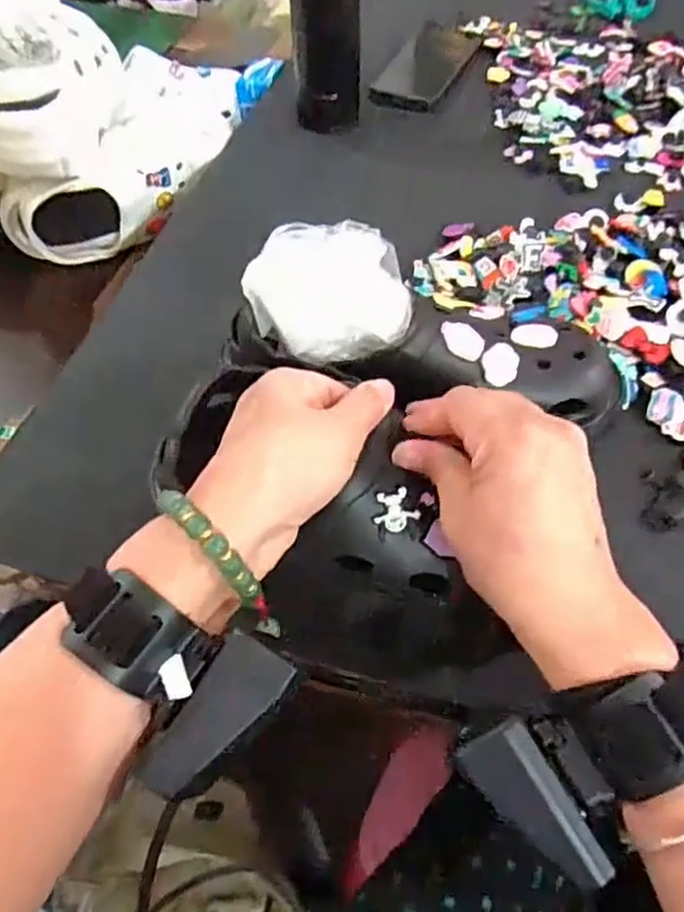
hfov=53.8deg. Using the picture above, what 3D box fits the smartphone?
[{"bbox_3d":[0.096,-0.442,0.762,0.081,0.007,0.193,21,58,17],"label":"smartphone"}]

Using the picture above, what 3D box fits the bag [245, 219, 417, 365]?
[{"bbox_3d":[-0.008,-0.091,0.376,0.087,0.048,0.059,-4,54,0],"label":"bag"}]

